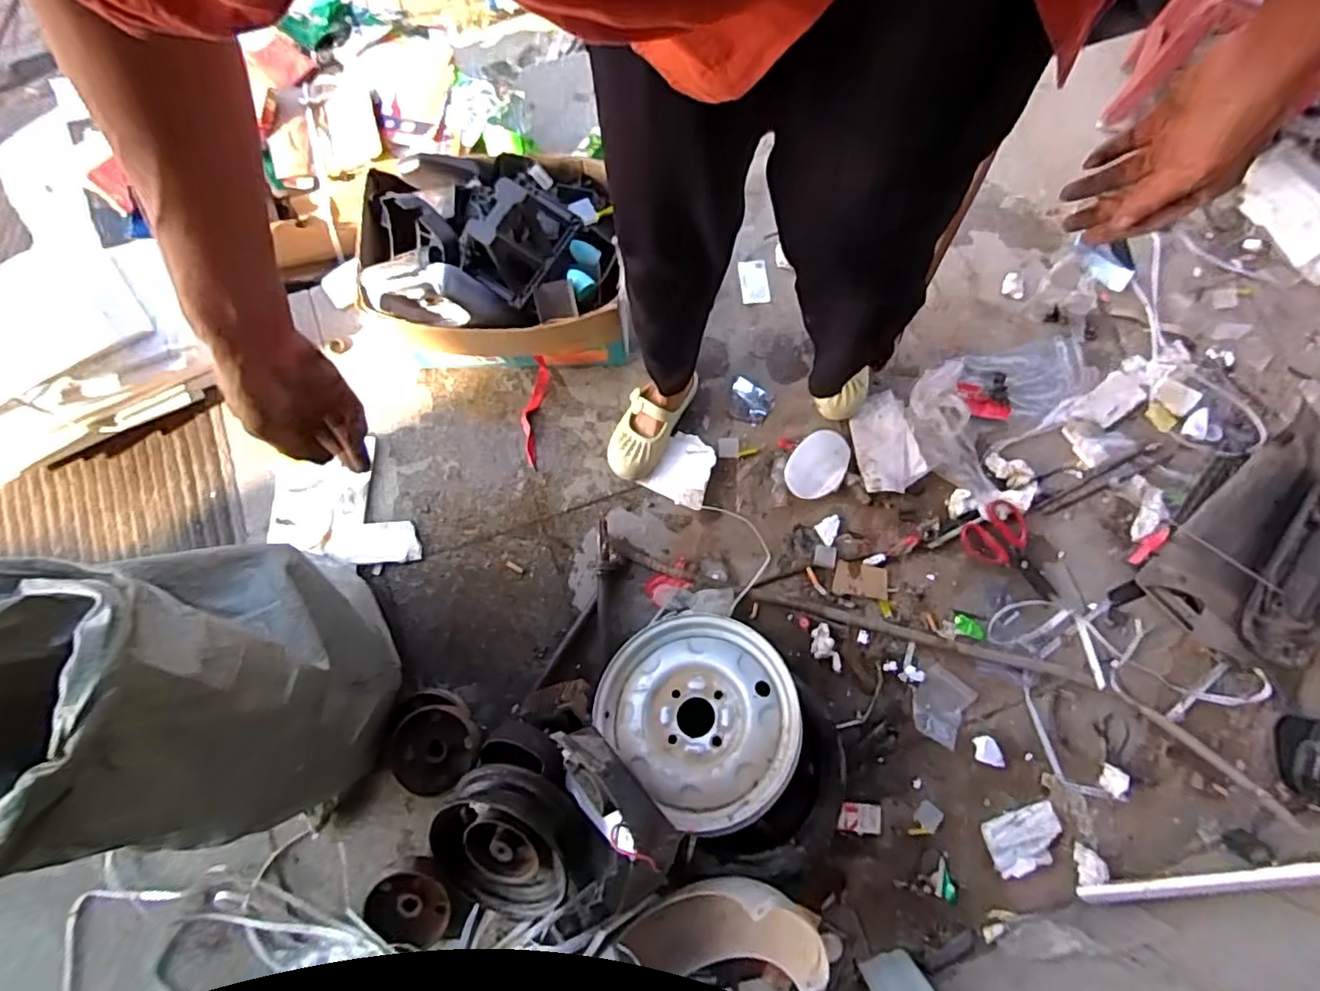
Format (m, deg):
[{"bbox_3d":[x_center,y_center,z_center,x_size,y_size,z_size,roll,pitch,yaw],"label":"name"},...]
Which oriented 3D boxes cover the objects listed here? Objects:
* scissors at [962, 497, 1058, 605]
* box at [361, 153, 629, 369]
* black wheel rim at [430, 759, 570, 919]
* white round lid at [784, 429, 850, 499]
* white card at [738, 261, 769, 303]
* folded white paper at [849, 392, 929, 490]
[{"bbox_3d":[0.640,0.113,1.097,0.111,0.016,0.201,-29,81,-5],"label":"scissors"},{"bbox_3d":[-0.270,-0.381,1.031,0.394,0.327,0.321,-3,80,-2],"label":"box"},{"bbox_3d":[-0.236,0.518,0.895,0.205,0.098,0.219,-1,80,-1],"label":"black wheel rim"},{"bbox_3d":[0.293,-0.058,1.116,0.102,0.039,0.141,32,81,6],"label":"white round lid"},{"bbox_3d":[0.186,-0.426,1.198,0.058,0.006,0.088,-5,86,-9],"label":"white card"},{"bbox_3d":[0.417,-0.102,1.126,0.113,0.033,0.189,-11,80,-2],"label":"folded white paper"}]

